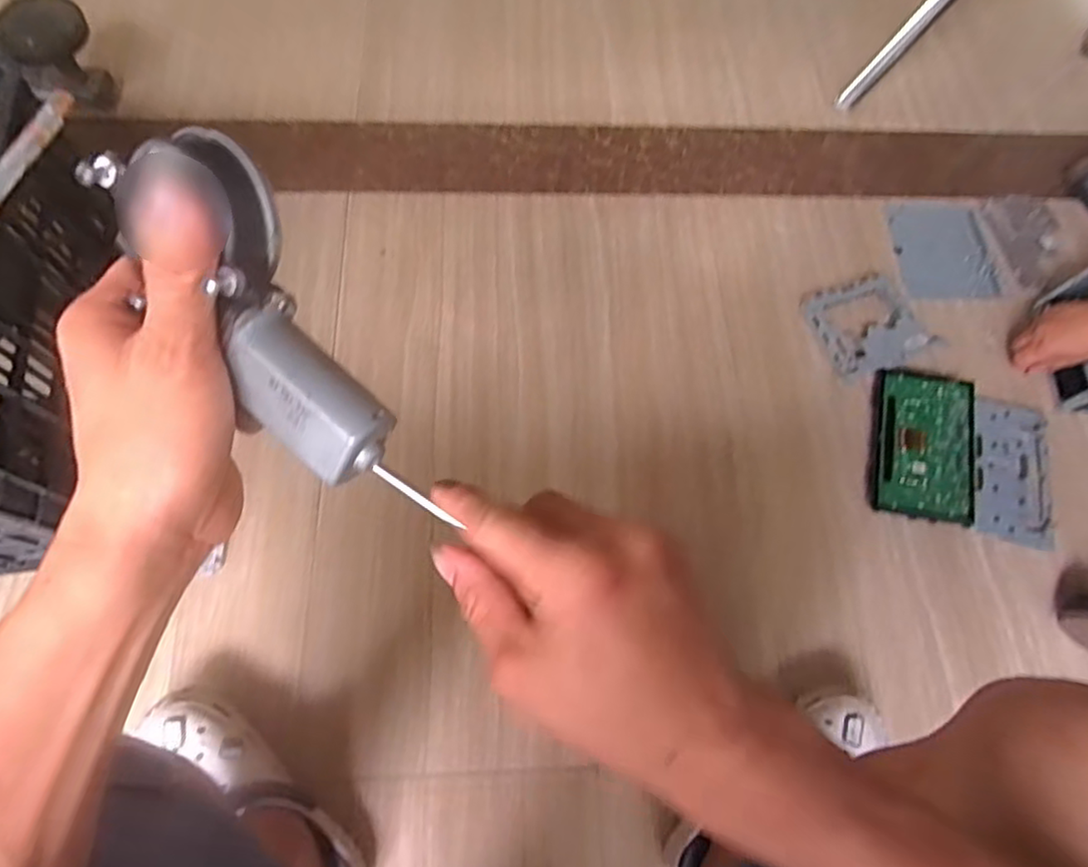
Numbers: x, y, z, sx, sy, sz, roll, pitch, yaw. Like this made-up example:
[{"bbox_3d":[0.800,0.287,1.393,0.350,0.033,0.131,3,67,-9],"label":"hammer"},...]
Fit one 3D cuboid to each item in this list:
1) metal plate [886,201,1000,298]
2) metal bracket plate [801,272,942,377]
[{"bbox_3d":[0.596,-0.274,0.939,0.127,0.013,0.169,1,68,-1],"label":"metal plate"},{"bbox_3d":[0.453,-0.153,0.882,0.145,0.033,0.141,-17,70,-8],"label":"metal bracket plate"}]

